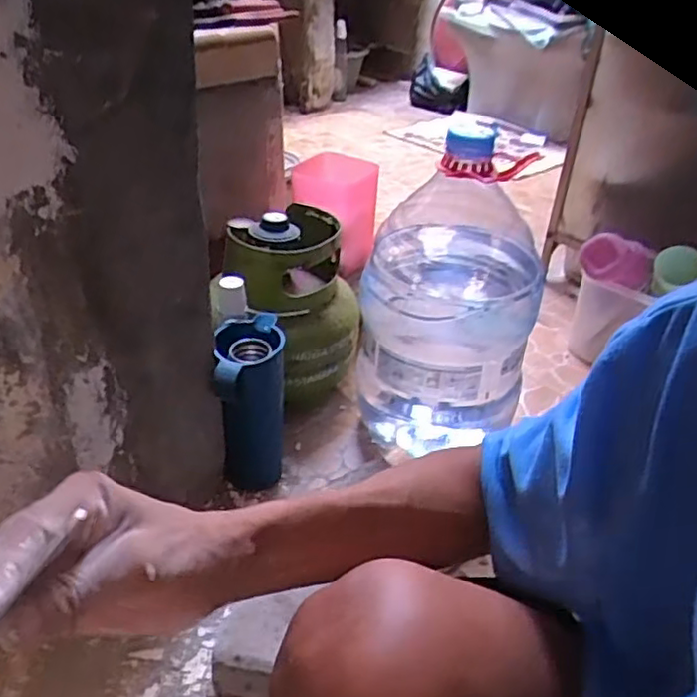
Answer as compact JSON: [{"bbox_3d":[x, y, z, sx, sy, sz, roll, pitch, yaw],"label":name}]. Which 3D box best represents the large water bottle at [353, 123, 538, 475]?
[{"bbox_3d":[0.135,-0.047,0.902,0.208,0.452,0.172,-5,35,-10],"label":"large water bottle"}]

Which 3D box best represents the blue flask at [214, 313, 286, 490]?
[{"bbox_3d":[-0.129,0.083,0.894,0.086,0.230,0.111,-3,35,-7],"label":"blue flask"}]

